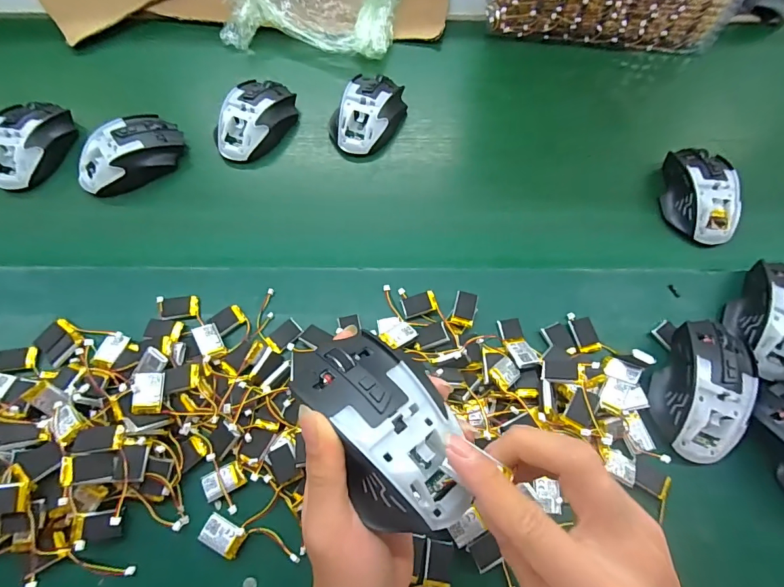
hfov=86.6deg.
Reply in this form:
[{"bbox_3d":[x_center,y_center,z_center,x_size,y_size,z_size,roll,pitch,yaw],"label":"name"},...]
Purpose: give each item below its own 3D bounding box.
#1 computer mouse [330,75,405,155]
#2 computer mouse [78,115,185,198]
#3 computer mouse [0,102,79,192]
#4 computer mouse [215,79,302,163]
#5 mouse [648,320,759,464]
[{"bbox_3d":[-0.023,-0.214,0.489,0.066,0.041,0.113,21,66,9],"label":"computer mouse"},{"bbox_3d":[-0.288,-0.152,0.463,0.065,0.044,0.113,41,70,17],"label":"computer mouse"},{"bbox_3d":[-0.411,-0.169,0.467,0.058,0.044,0.108,6,64,2],"label":"computer mouse"},{"bbox_3d":[-0.158,-0.204,0.485,0.062,0.037,0.110,24,66,10],"label":"computer mouse"},{"bbox_3d":[0.261,0.075,0.345,0.072,0.038,0.117,25,67,11],"label":"mouse"}]

